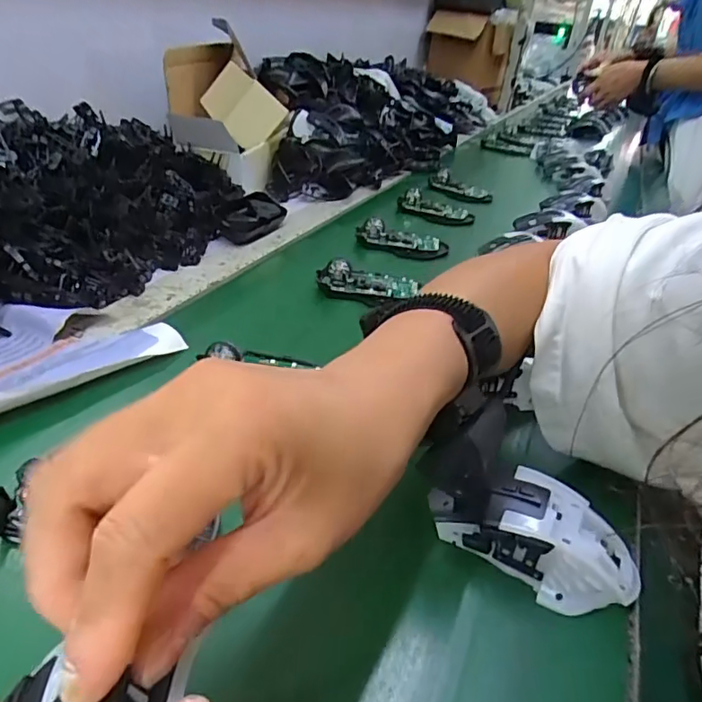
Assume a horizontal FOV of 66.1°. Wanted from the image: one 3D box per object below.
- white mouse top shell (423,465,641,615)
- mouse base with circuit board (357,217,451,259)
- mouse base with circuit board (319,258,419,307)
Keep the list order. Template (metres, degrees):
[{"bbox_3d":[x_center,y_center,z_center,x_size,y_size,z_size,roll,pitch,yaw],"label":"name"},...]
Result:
[{"bbox_3d":[0.101,0.098,0.297,0.112,0.038,0.061,21,35,21],"label":"white mouse top shell"},{"bbox_3d":[0.065,-0.144,0.680,0.114,0.029,0.064,5,33,7],"label":"mouse base with circuit board"},{"bbox_3d":[0.019,-0.074,0.561,0.104,0.031,0.056,7,32,0],"label":"mouse base with circuit board"}]

